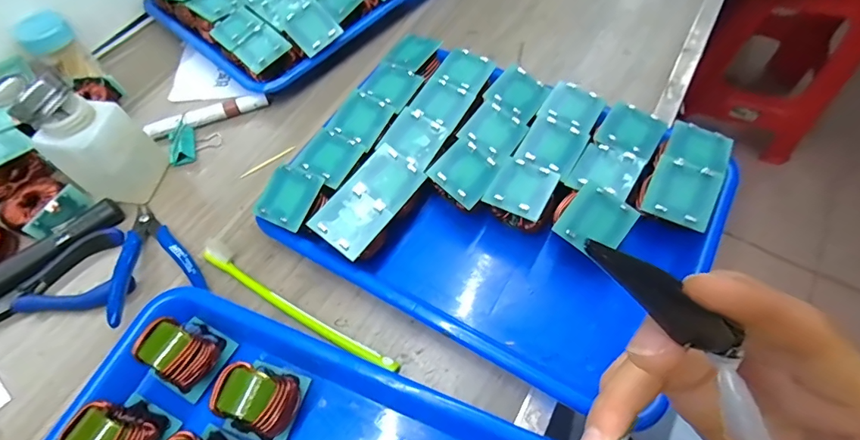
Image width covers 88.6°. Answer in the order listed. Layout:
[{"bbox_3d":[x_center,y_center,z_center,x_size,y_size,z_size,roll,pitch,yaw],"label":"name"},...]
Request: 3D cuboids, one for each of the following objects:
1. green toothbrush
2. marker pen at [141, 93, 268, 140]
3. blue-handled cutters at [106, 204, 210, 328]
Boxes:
[{"bbox_3d":[-0.104,0.066,0.339,0.185,0.013,0.016,28,66,18],"label":"green toothbrush"},{"bbox_3d":[-0.221,-0.104,0.439,0.117,0.017,0.012,-21,61,-8],"label":"marker pen"},{"bbox_3d":[-0.235,0.031,0.356,0.063,0.026,0.114,-37,65,-16],"label":"blue-handled cutters"}]

